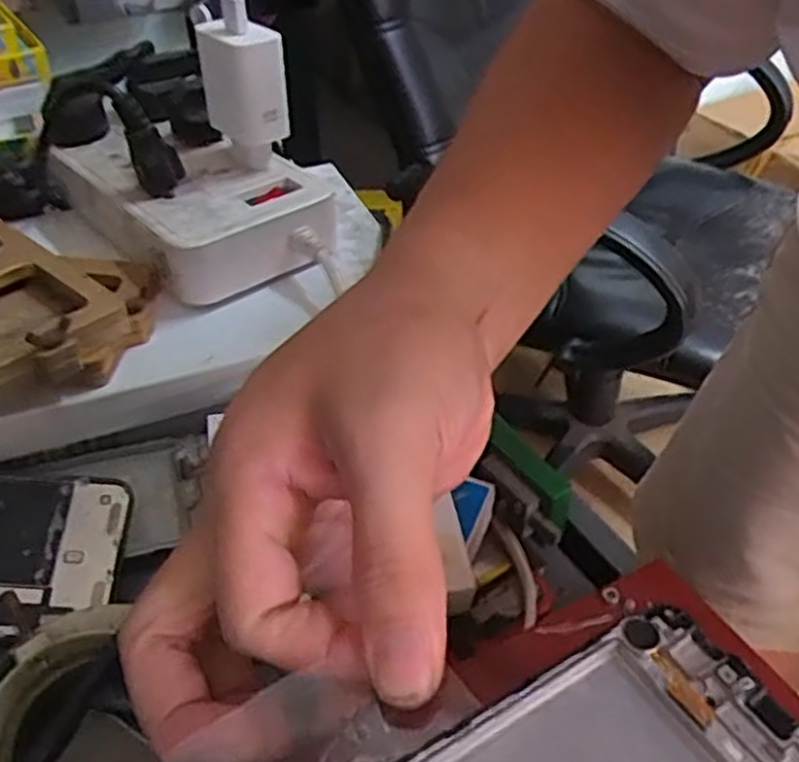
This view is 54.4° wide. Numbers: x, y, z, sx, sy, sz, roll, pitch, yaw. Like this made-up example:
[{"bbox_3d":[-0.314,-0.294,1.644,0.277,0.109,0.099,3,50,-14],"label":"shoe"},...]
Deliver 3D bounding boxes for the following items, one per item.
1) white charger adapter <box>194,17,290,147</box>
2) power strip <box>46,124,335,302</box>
[{"bbox_3d":[-0.084,-0.165,0.433,0.050,0.058,0.028,11,42,14],"label":"white charger adapter"},{"bbox_3d":[-0.118,-0.111,0.461,0.105,0.053,0.176,-28,47,-28],"label":"power strip"}]

